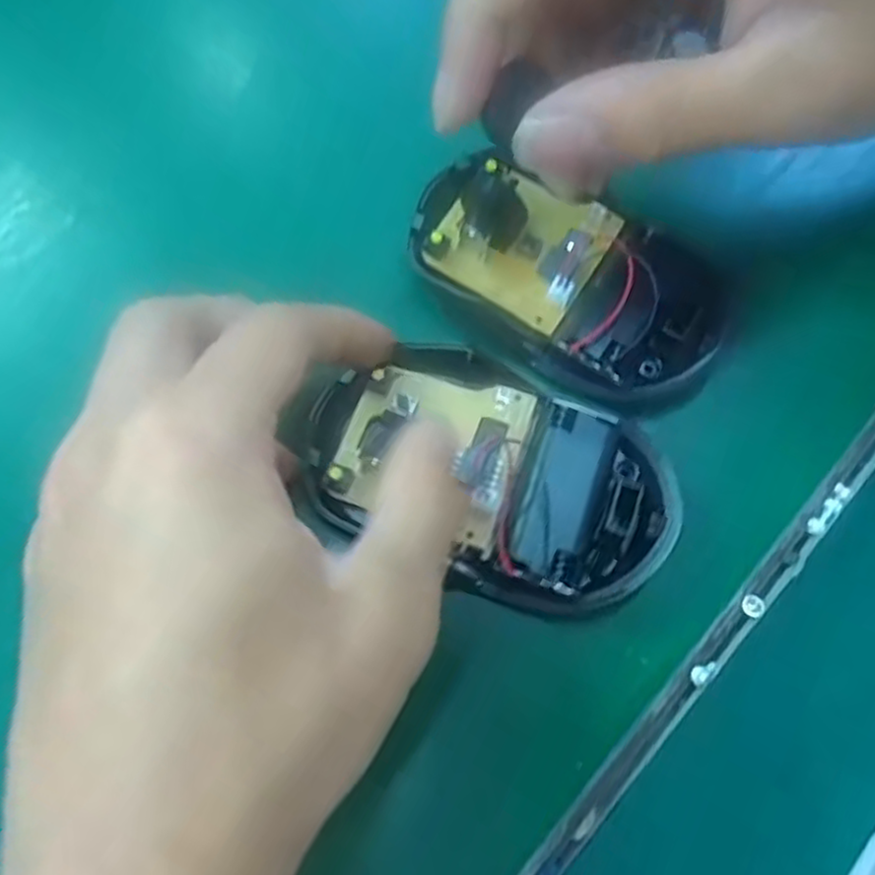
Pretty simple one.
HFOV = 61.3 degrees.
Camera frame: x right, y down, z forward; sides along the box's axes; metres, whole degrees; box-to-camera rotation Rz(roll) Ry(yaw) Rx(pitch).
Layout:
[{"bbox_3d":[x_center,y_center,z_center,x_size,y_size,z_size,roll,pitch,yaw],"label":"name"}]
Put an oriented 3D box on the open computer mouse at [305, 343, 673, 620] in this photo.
[{"bbox_3d":[0.014,0.009,0.198,0.098,0.014,0.061,21,73,6],"label":"open computer mouse"}]

